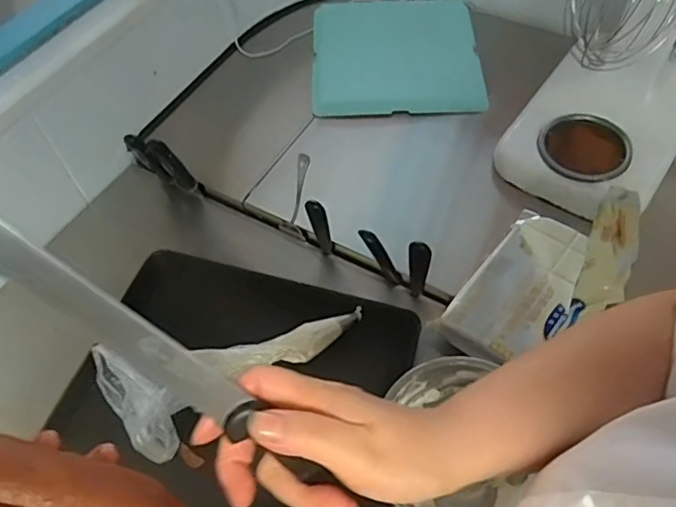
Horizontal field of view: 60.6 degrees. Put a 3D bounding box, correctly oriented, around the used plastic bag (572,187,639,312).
[{"bbox_3d":[0.349,-0.006,0.732,0.086,0.014,0.152,24,83,-22],"label":"used plastic bag"}]

